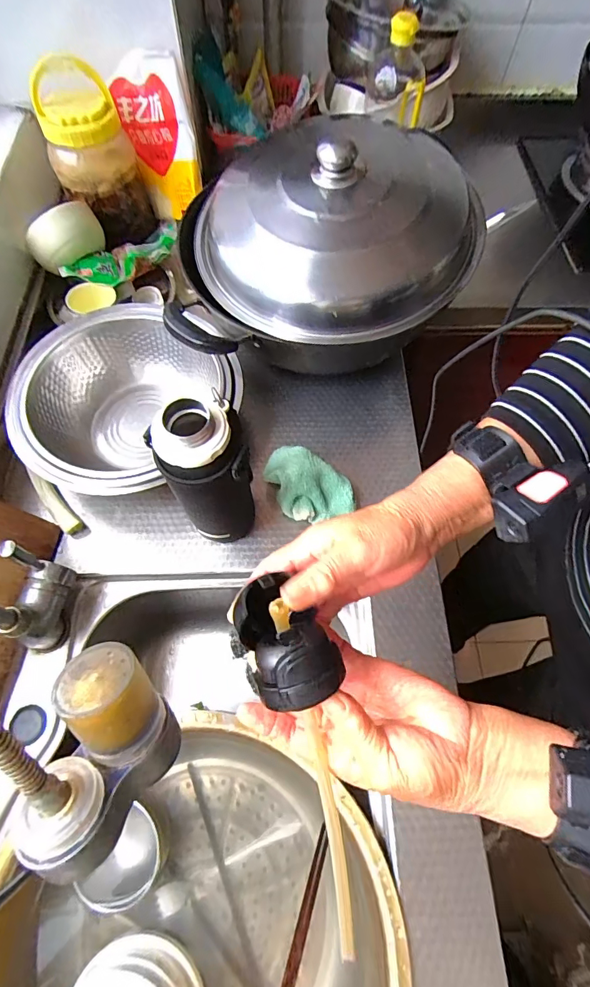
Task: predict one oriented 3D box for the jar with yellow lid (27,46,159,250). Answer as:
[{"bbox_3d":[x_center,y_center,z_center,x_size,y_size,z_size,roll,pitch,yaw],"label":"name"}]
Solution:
[{"bbox_3d":[-0.287,-0.481,0.626,0.118,0.207,0.093,-20,67,-10],"label":"jar with yellow lid"}]

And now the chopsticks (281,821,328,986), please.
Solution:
[{"bbox_3d":[-0.004,0.468,0.418,0.012,0.014,0.242,17,66,6],"label":"chopsticks"}]

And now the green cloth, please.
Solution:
[{"bbox_3d":[0.016,-0.015,0.539,0.092,0.048,0.114,-25,68,-12],"label":"green cloth"}]

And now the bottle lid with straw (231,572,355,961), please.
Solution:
[{"bbox_3d":[0.014,0.174,0.276,0.057,0.045,0.240,-16,96,-8],"label":"bottle lid with straw"}]

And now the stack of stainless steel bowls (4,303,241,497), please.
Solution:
[{"bbox_3d":[-0.219,-0.116,0.559,0.251,0.092,0.268,31,68,12],"label":"stack of stainless steel bowls"}]

